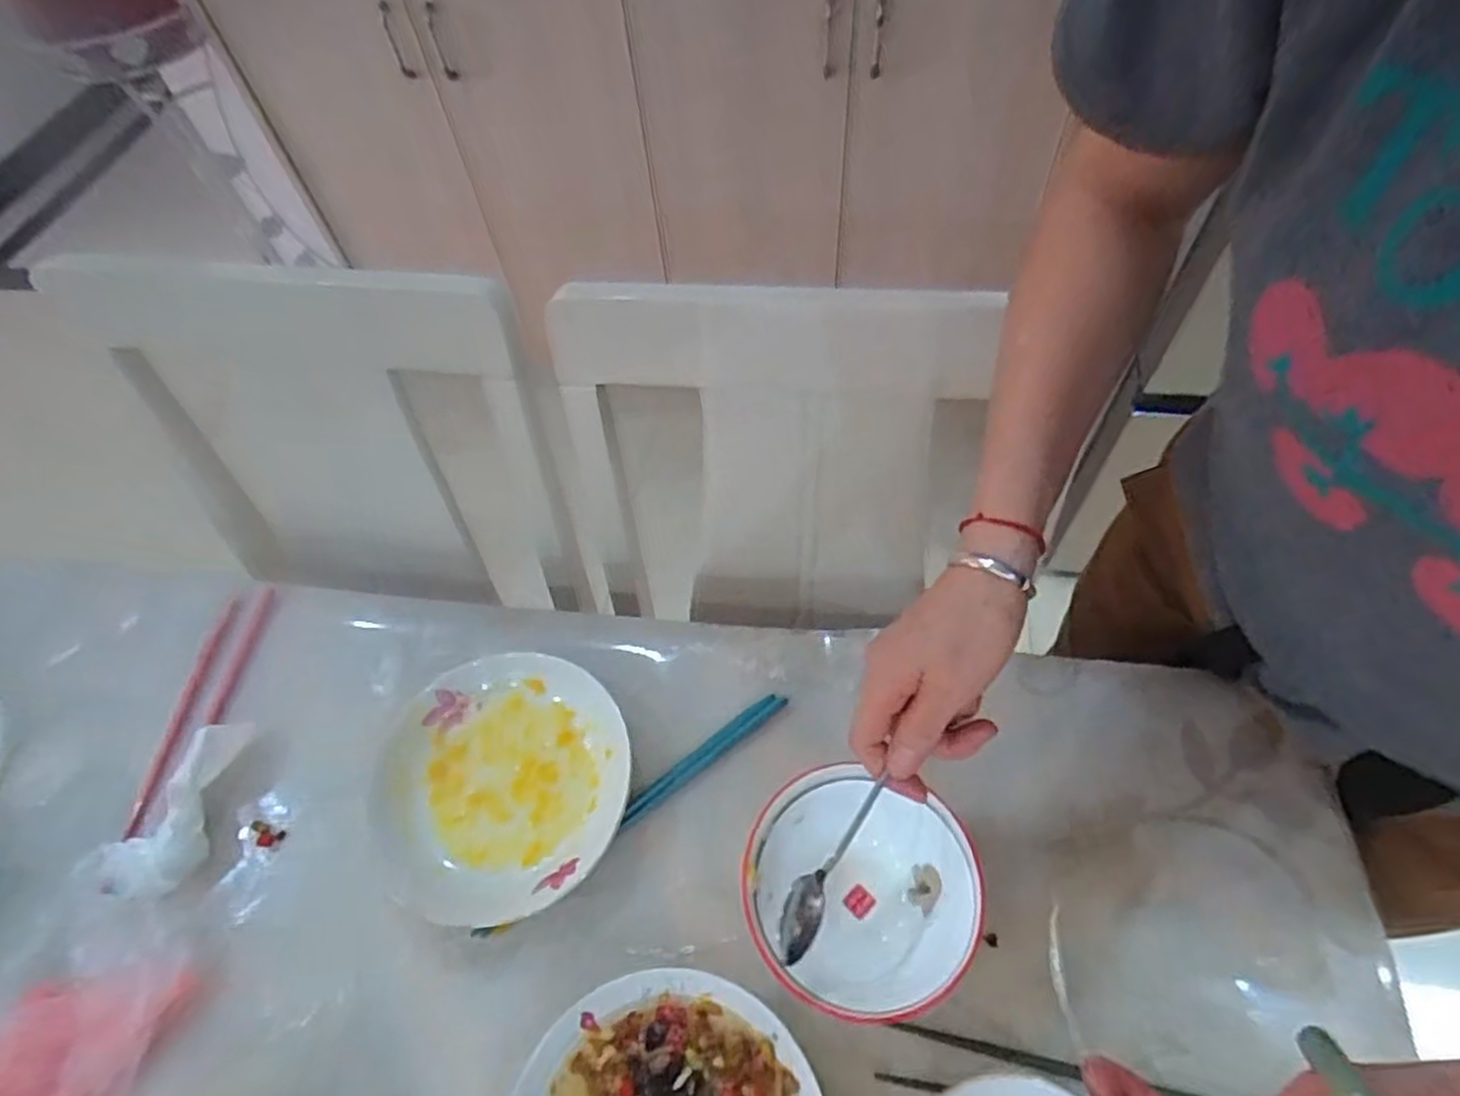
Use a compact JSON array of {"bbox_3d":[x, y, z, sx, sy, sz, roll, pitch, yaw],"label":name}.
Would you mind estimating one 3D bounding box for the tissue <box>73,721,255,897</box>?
[{"bbox_3d":[-0.361,0.174,0.491,0.050,0.031,0.120,25,61,15],"label":"tissue"}]

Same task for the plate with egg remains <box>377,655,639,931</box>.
[{"bbox_3d":[-0.156,0.156,0.495,0.173,0.030,0.164,0,58,0],"label":"plate with egg remains"}]

